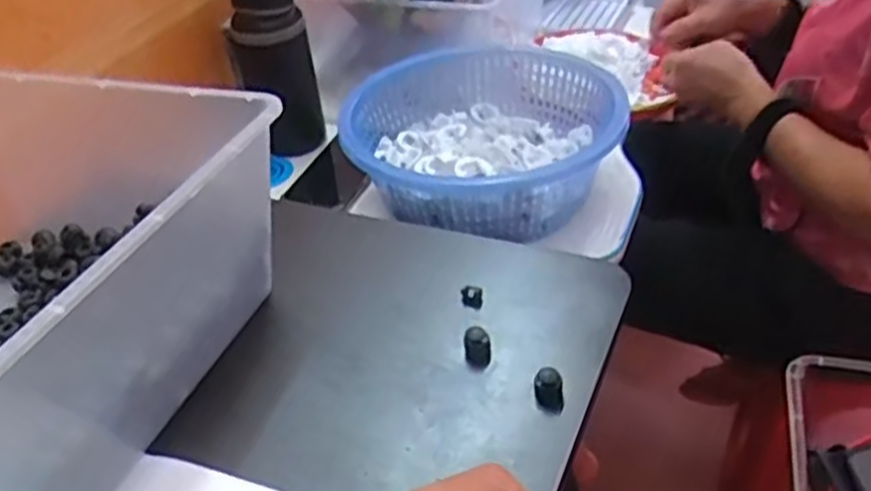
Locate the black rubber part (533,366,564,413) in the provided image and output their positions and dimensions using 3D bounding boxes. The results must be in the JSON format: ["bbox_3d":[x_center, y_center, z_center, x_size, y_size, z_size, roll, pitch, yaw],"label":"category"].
[{"bbox_3d":[0.068,0.086,0.477,0.017,0.021,0.017,-1,38,6],"label":"black rubber part"}]

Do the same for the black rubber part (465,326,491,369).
[{"bbox_3d":[0.027,0.065,0.509,0.016,0.019,0.018,-7,38,-2],"label":"black rubber part"}]

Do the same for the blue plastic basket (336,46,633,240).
[{"bbox_3d":[0.043,-0.110,0.814,0.267,0.089,0.277,-4,38,3],"label":"blue plastic basket"}]

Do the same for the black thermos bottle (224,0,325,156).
[{"bbox_3d":[-0.177,-0.207,0.866,0.069,0.225,0.066,25,47,34],"label":"black thermos bottle"}]

